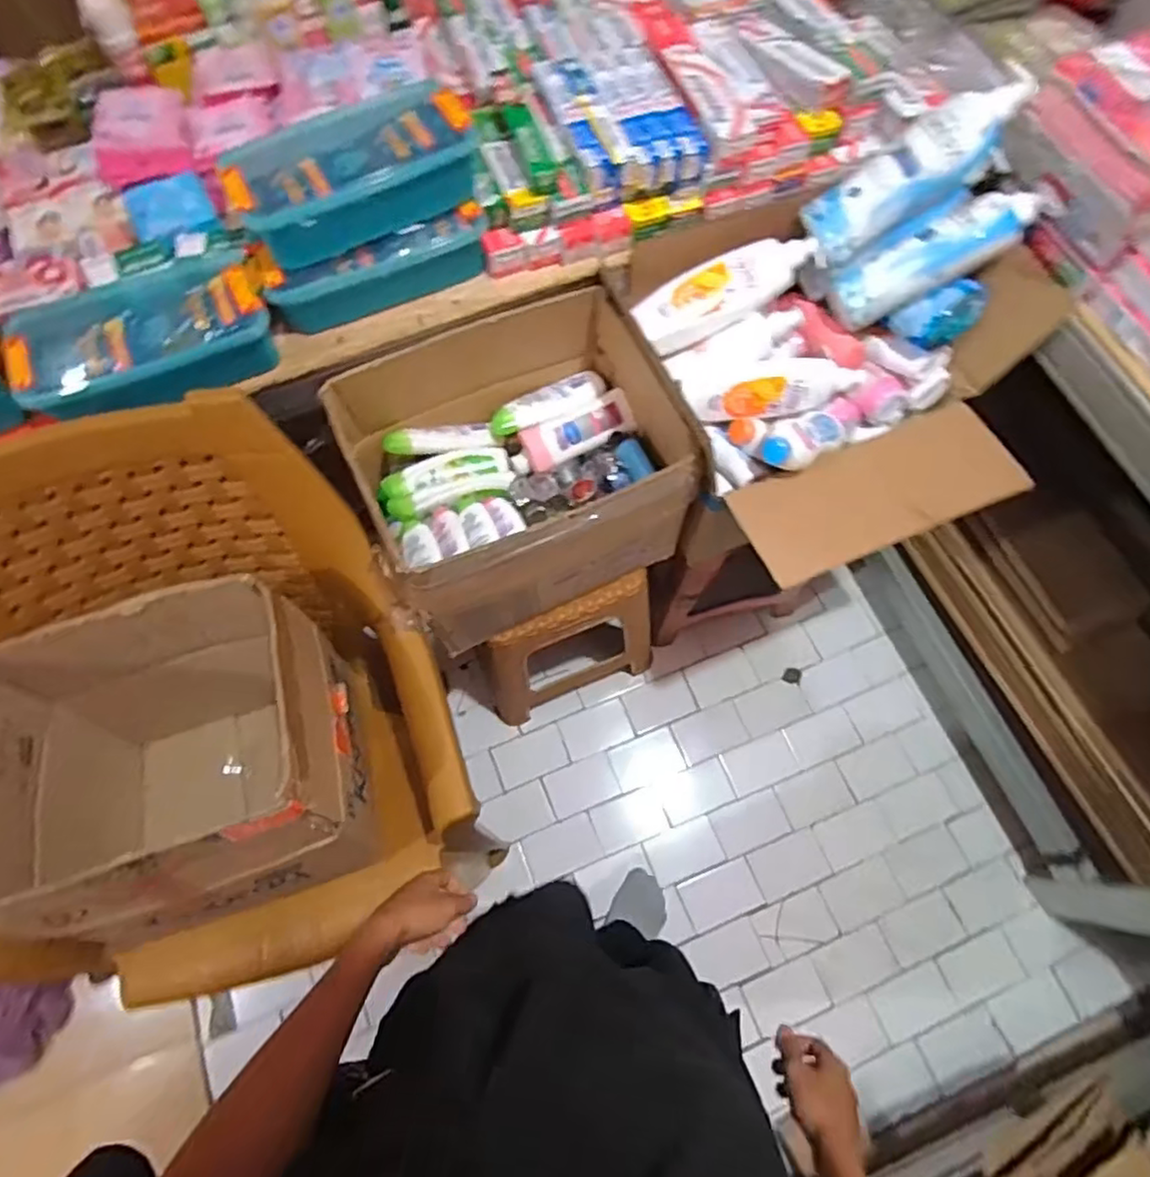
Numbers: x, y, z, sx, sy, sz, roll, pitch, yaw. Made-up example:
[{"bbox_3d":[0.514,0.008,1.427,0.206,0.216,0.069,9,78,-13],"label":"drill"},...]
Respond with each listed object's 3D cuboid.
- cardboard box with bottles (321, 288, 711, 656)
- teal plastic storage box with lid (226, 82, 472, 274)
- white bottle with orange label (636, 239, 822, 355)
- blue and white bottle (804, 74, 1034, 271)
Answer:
[{"bbox_3d":[-0.084,-0.178,0.884,0.373,0.254,0.349,-25,71,-7],"label":"cardboard box with bottles"},{"bbox_3d":[-0.242,-0.458,0.717,0.258,0.086,0.123,-32,72,-9],"label":"teal plastic storage box with lid"},{"bbox_3d":[0.186,-0.375,0.823,0.222,0.057,0.082,-28,72,-8],"label":"white bottle with orange label"},{"bbox_3d":[0.400,-0.489,0.780,0.242,0.079,0.074,-30,69,24],"label":"blue and white bottle"}]

